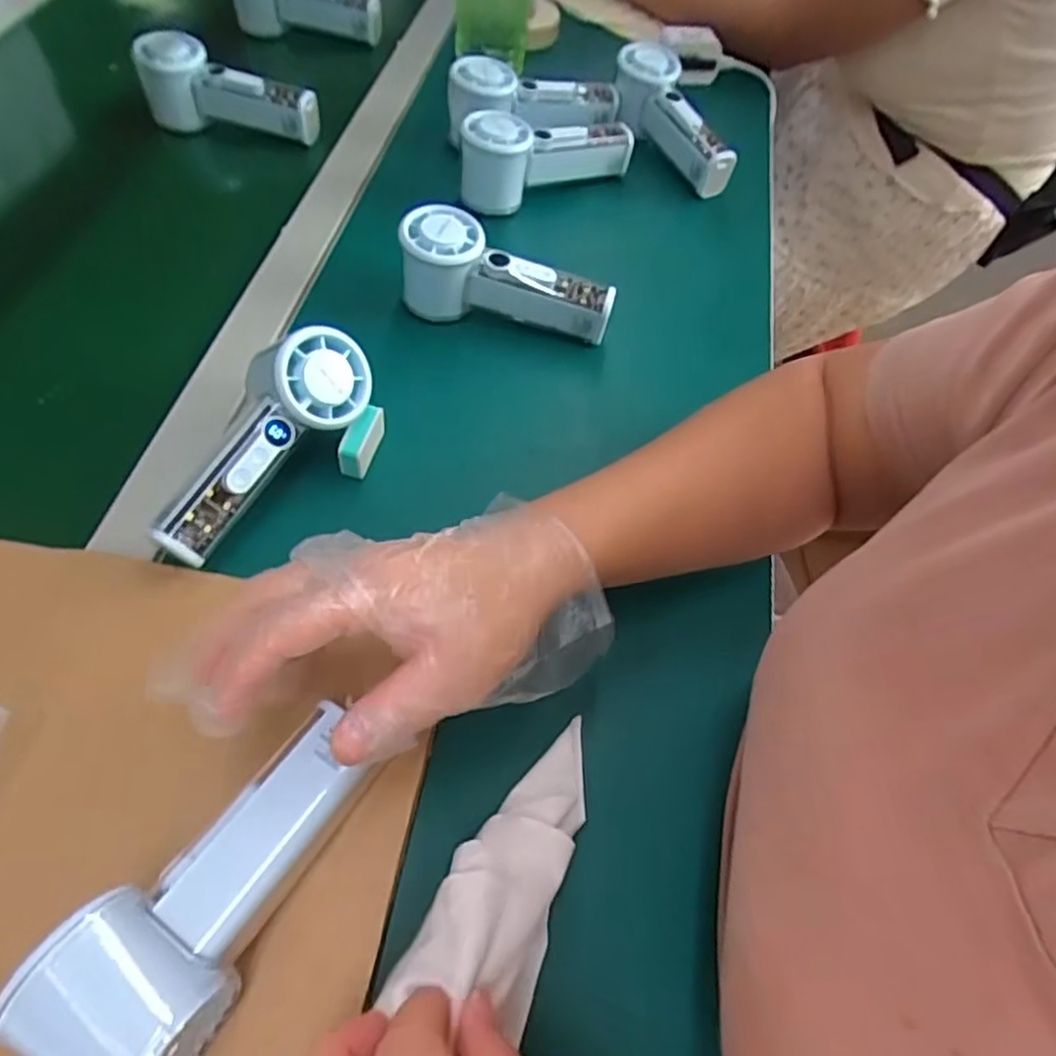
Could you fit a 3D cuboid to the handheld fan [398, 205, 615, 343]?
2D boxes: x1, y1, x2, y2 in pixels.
[{"bbox_3d":[-0.017,-0.174,0.493,0.153,0.065,0.052,15,58,-8],"label":"handheld fan"}]

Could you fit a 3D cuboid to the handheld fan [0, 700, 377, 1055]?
[{"bbox_3d":[-0.120,0.143,0.274,0.055,0.052,0.141,27,47,14],"label":"handheld fan"}]

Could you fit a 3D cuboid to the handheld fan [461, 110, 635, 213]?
[{"bbox_3d":[0.014,-0.313,0.576,0.152,0.070,0.048,-27,63,-18],"label":"handheld fan"}]

